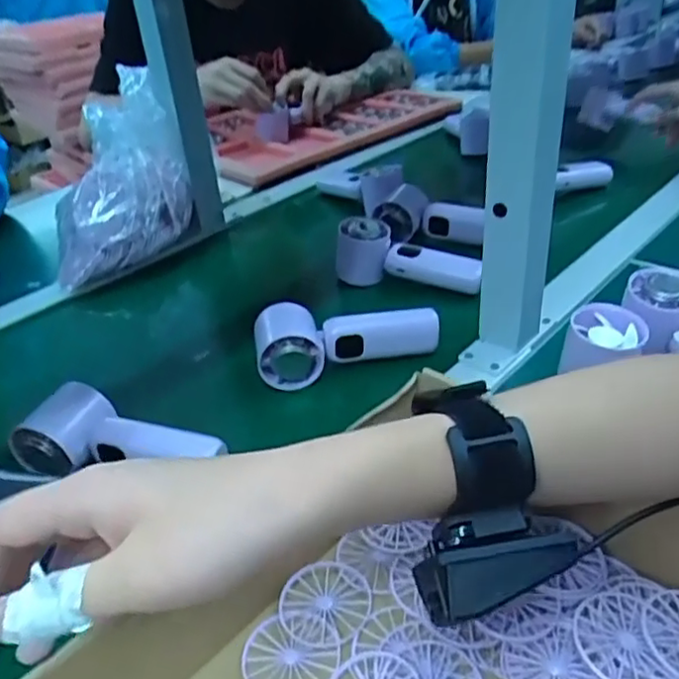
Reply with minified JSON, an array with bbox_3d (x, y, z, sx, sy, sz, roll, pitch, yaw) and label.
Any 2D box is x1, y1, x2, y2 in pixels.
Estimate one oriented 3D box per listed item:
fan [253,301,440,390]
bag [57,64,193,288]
[{"bbox_3d":[0.007,0.005,0.541,0.152,0.062,0.049,-5,34,-1],"label":"fan"},{"bbox_3d":[-0.263,-0.195,0.735,0.156,0.171,0.182,-16,36,-17],"label":"bag"}]

